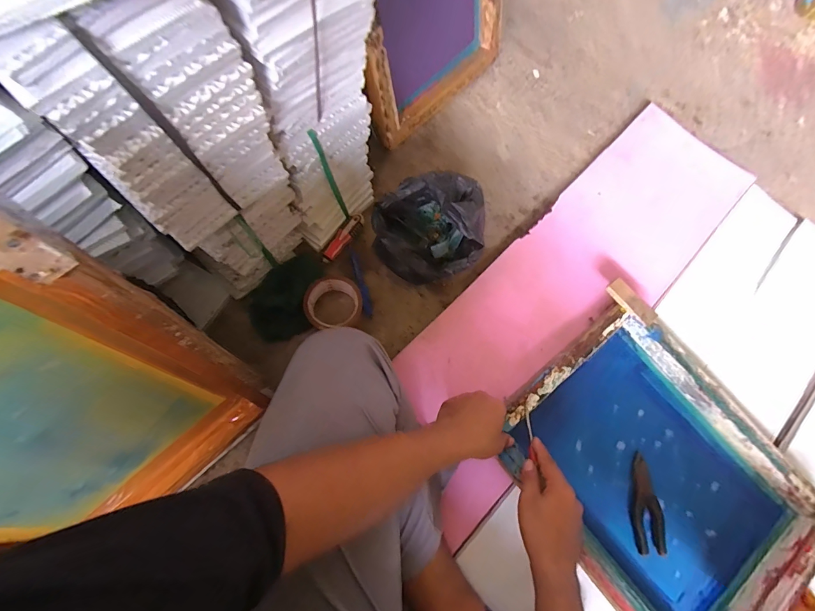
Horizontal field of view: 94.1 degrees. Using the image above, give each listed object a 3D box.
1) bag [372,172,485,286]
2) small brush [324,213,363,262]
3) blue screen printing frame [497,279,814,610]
[{"bbox_3d":[0.034,-0.128,0.658,0.181,0.153,0.142,8,73,-2],"label":"bag"},{"bbox_3d":[-0.120,-0.128,0.715,0.029,0.016,0.112,34,73,6],"label":"small brush"},{"bbox_3d":[0.387,0.261,0.594,0.358,0.066,0.448,-38,78,-11],"label":"blue screen printing frame"}]

